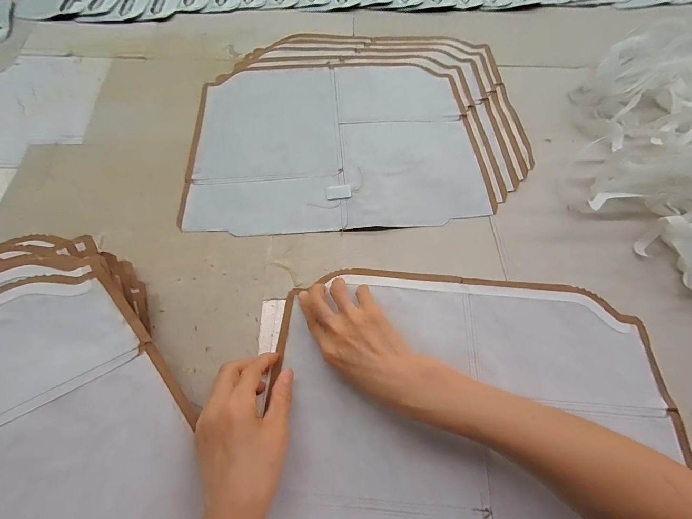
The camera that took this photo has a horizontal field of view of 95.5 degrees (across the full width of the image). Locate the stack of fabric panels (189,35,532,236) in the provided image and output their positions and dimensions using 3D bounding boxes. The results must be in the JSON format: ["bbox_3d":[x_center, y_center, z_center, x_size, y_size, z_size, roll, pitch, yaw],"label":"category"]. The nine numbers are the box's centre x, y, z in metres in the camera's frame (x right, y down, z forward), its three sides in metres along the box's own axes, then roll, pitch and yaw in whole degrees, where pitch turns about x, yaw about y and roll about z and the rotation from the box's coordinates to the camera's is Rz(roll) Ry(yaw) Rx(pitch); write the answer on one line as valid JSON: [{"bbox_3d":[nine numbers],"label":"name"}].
[{"bbox_3d":[0.020,-0.219,0.484,0.478,0.011,0.381,-4,65,-2],"label":"stack of fabric panels"}]

